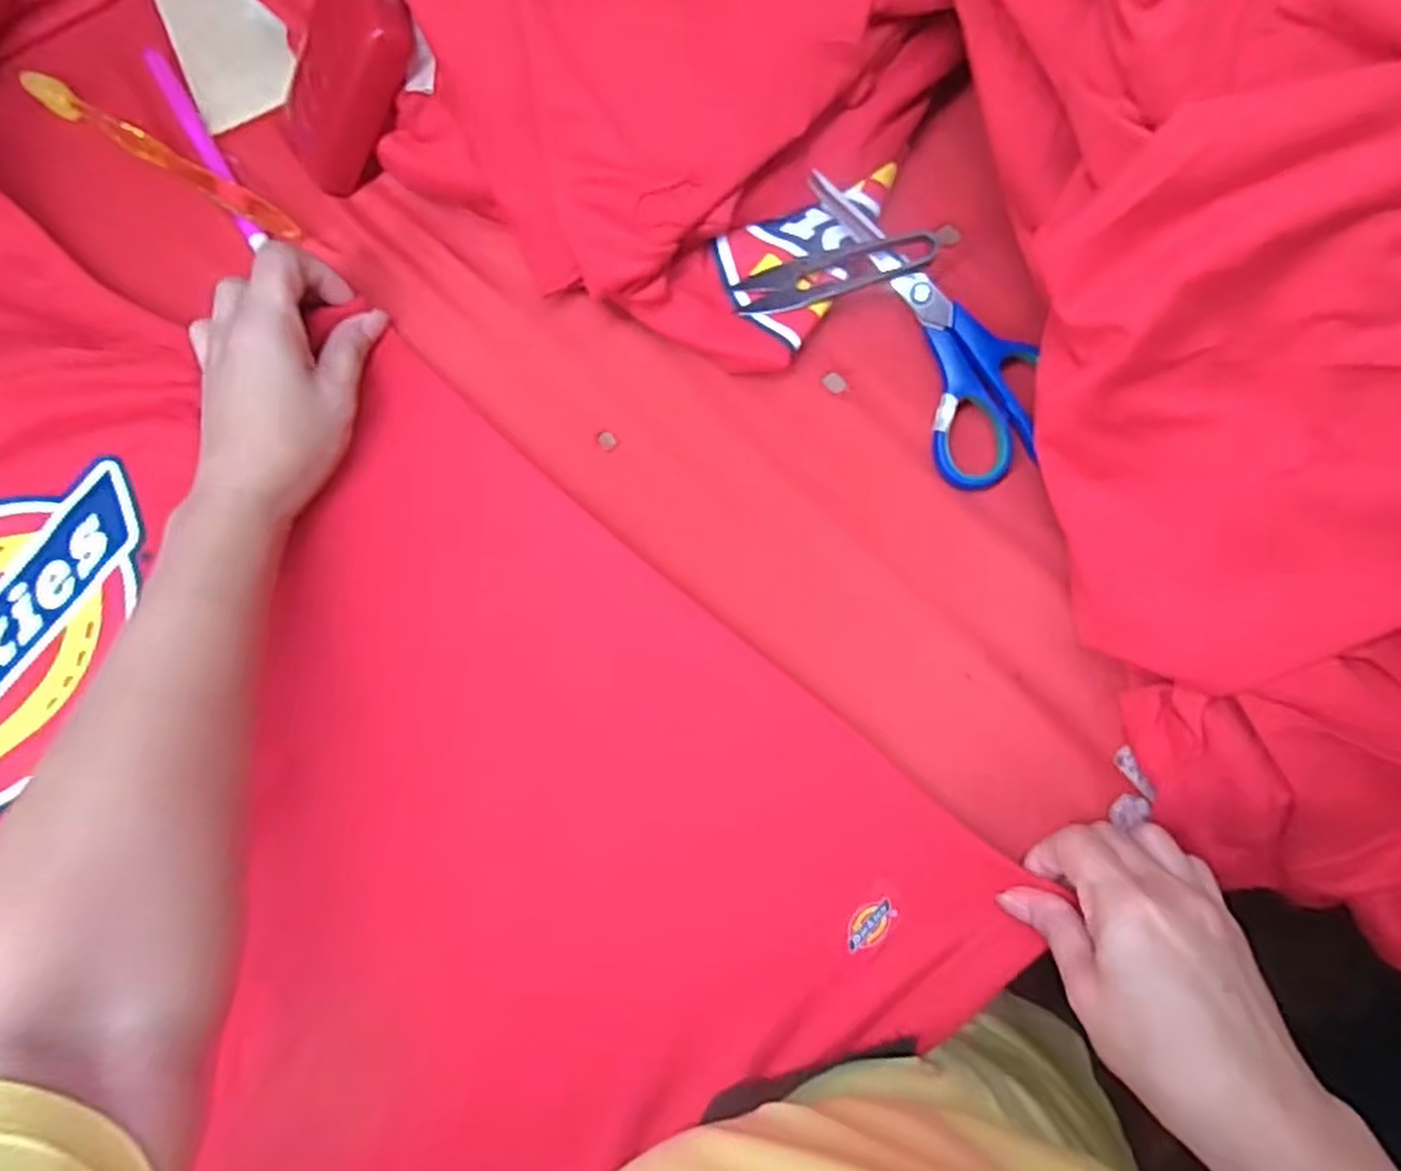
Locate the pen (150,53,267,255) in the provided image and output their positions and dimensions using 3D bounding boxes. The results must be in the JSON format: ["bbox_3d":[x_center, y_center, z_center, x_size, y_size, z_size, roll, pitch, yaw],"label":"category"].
[{"bbox_3d":[-0.266,-0.236,0.402,0.009,0.011,0.133,-32,85,-1],"label":"pen"}]

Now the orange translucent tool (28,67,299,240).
[{"bbox_3d":[-0.287,-0.229,0.400,0.175,0.006,0.015,30,87,4],"label":"orange translucent tool"}]

